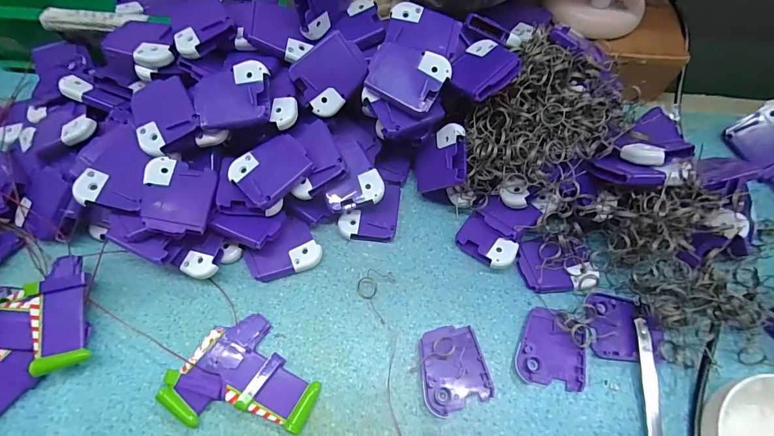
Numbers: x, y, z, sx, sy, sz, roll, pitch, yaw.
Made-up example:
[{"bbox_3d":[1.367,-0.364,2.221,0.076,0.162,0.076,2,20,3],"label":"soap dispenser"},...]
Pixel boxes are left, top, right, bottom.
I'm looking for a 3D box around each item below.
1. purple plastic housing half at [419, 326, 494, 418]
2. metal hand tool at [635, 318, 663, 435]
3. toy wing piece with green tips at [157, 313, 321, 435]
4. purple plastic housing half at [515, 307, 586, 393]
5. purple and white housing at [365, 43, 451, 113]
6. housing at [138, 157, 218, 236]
[{"bbox_3d":[0.051,0.118,0.307,0.051,0.007,0.060,-13,64,-7],"label":"purple plastic housing half"},{"bbox_3d":[0.198,0.139,0.289,0.014,0.010,0.126,8,64,4],"label":"metal hand tool"},{"bbox_3d":[-0.109,0.130,0.295,0.100,0.012,0.086,36,69,16],"label":"toy wing piece with green tips"},{"bbox_3d":[0.134,0.106,0.312,0.050,0.008,0.059,21,65,10],"label":"purple plastic housing half"},{"bbox_3d":[0.016,-0.118,0.319,0.062,0.006,0.048,25,90,6],"label":"purple and white housing"},{"bbox_3d":[-0.167,-0.016,0.311,0.050,0.014,0.060,10,65,-21],"label":"housing"}]

